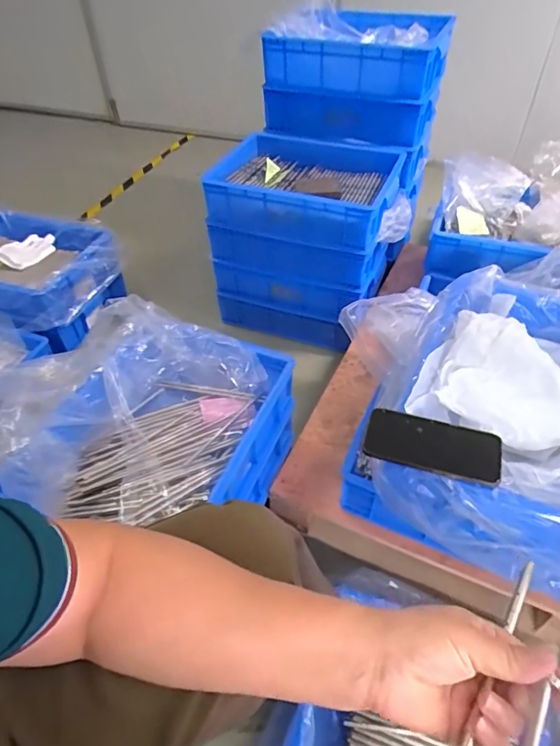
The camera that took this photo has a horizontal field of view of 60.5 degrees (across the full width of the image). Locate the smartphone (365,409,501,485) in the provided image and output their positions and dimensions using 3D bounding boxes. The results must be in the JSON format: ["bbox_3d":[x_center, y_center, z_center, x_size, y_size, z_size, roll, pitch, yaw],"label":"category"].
[{"bbox_3d":[0.188,0.088,0.596,0.160,0.017,0.072,12,47,12],"label":"smartphone"}]

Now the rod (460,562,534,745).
[{"bbox_3d":[0.145,0.215,0.333,0.008,0.012,0.205,27,48,25],"label":"rod"}]

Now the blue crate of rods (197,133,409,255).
[{"bbox_3d":[0.065,-0.421,1.106,0.431,0.117,0.261,14,48,15],"label":"blue crate of rods"}]

